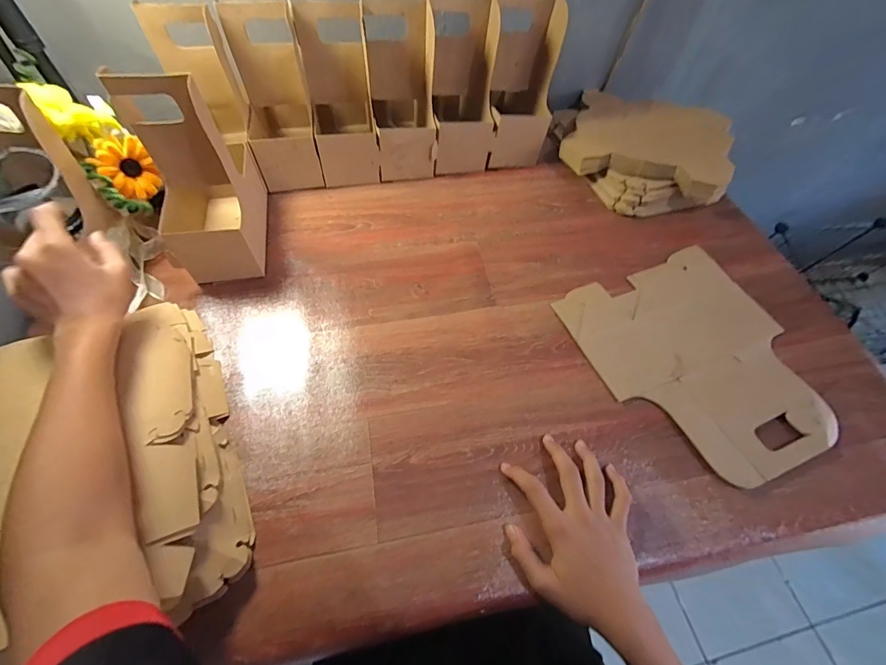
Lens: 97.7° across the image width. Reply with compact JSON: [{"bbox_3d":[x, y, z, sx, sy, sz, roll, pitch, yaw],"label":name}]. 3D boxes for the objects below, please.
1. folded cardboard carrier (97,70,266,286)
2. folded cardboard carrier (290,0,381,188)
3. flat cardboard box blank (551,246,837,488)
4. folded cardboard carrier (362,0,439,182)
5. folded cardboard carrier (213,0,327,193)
[{"bbox_3d":[-0.312,-0.200,0.499,0.104,0.228,0.184,-14,59,-9],"label":"folded cardboard carrier"},{"bbox_3d":[-0.167,-0.382,0.619,0.099,0.218,0.176,-11,59,-7],"label":"folded cardboard carrier"},{"bbox_3d":[0.322,0.030,0.490,0.253,0.009,0.288,-21,61,-10],"label":"flat cardboard box blank"},{"bbox_3d":[-0.070,-0.399,0.635,0.098,0.218,0.184,-6,58,-4],"label":"folded cardboard carrier"},{"bbox_3d":[-0.259,-0.369,0.606,0.104,0.223,0.180,-11,59,-7],"label":"folded cardboard carrier"}]

